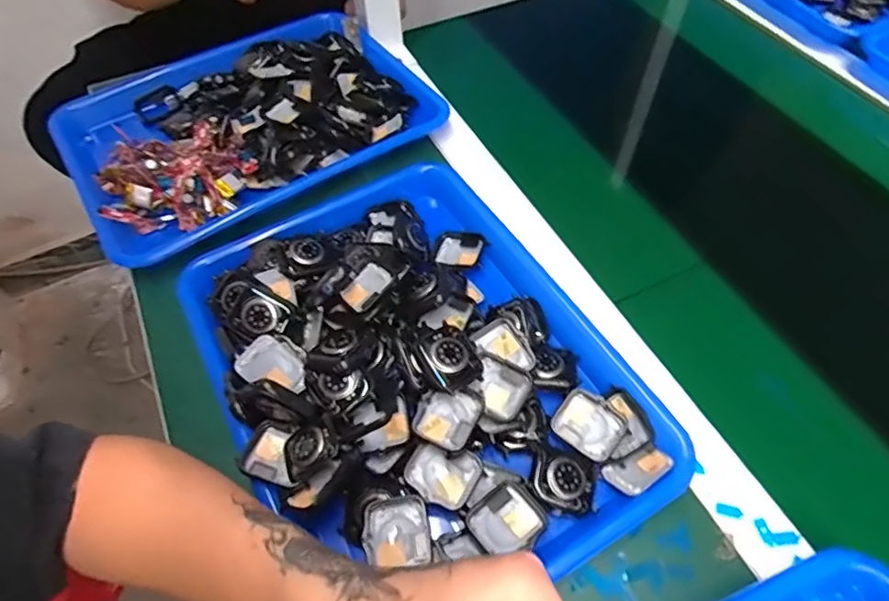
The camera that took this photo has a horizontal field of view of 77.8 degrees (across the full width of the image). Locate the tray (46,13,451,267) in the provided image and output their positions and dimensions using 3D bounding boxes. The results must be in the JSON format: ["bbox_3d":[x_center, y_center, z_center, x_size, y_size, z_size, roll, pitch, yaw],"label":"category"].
[{"bbox_3d":[-0.201,-0.191,0.562,0.347,0.057,0.266,-30,60,-17],"label":"tray"}]

